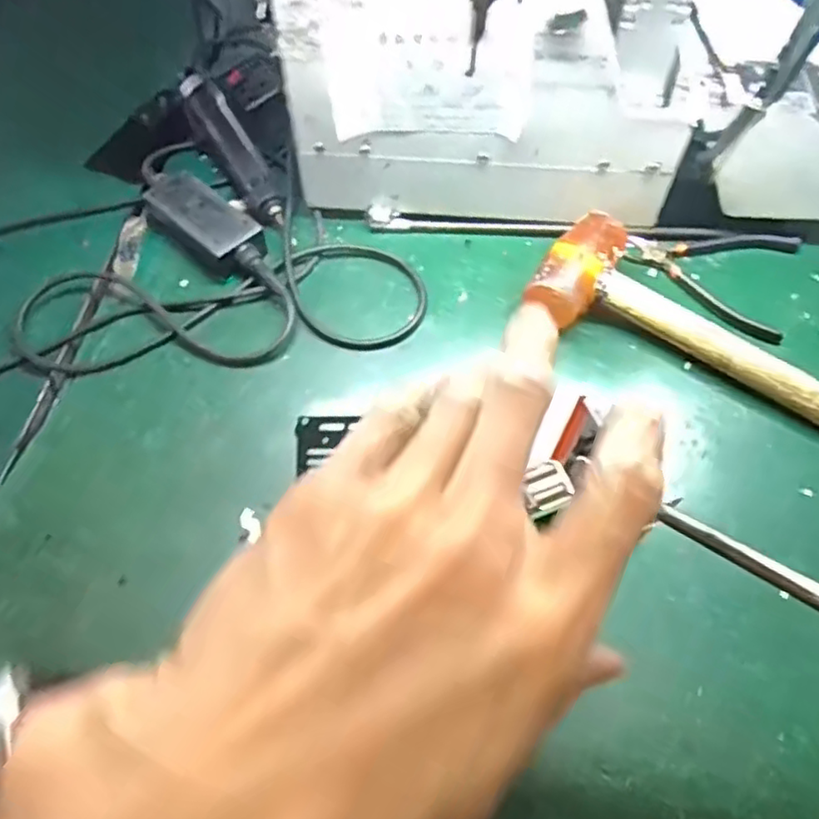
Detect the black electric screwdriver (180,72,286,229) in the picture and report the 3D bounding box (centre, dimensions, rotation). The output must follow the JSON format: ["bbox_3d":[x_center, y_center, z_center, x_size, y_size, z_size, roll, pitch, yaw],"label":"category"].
[{"bbox_3d":[-0.170,-0.248,0.631,0.041,0.039,0.197,-28,63,-13],"label":"black electric screwdriver"}]

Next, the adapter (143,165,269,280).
[{"bbox_3d":[-0.181,-0.165,0.593,0.142,0.030,0.060,39,68,21],"label":"adapter"}]

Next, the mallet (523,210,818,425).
[{"bbox_3d":[0.241,-0.070,0.525,0.281,0.050,0.105,25,64,16],"label":"mallet"}]

